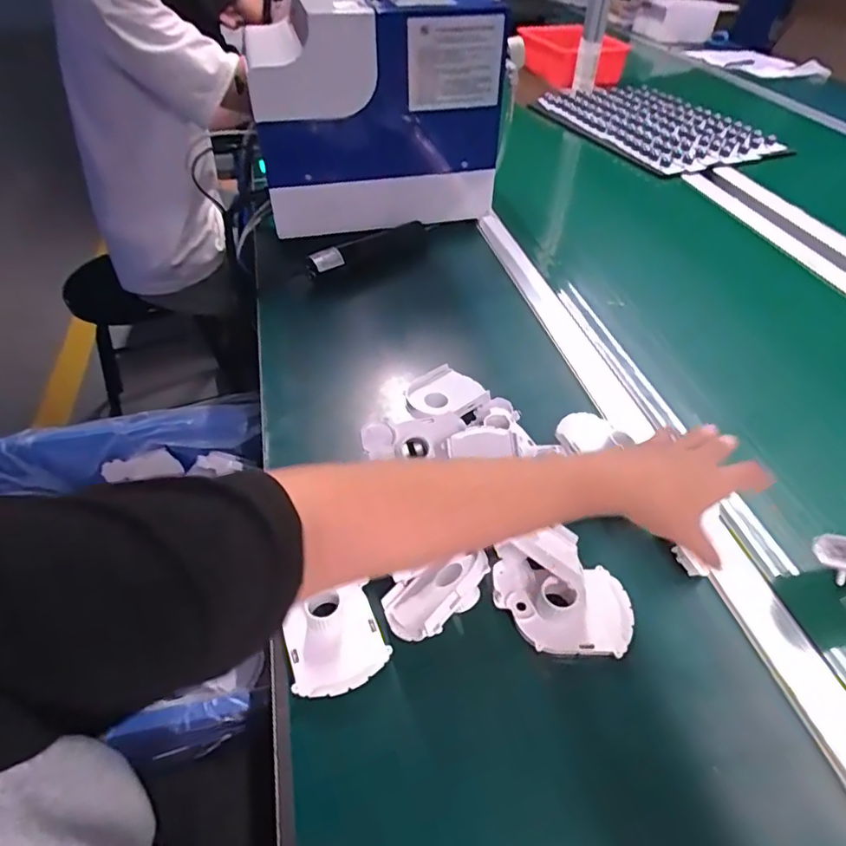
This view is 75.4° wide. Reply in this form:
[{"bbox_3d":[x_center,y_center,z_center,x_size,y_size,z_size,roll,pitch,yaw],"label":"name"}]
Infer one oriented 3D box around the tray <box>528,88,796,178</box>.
[{"bbox_3d":[0.491,-0.636,1.175,0.330,0.037,0.446,-19,49,-19],"label":"tray"}]

